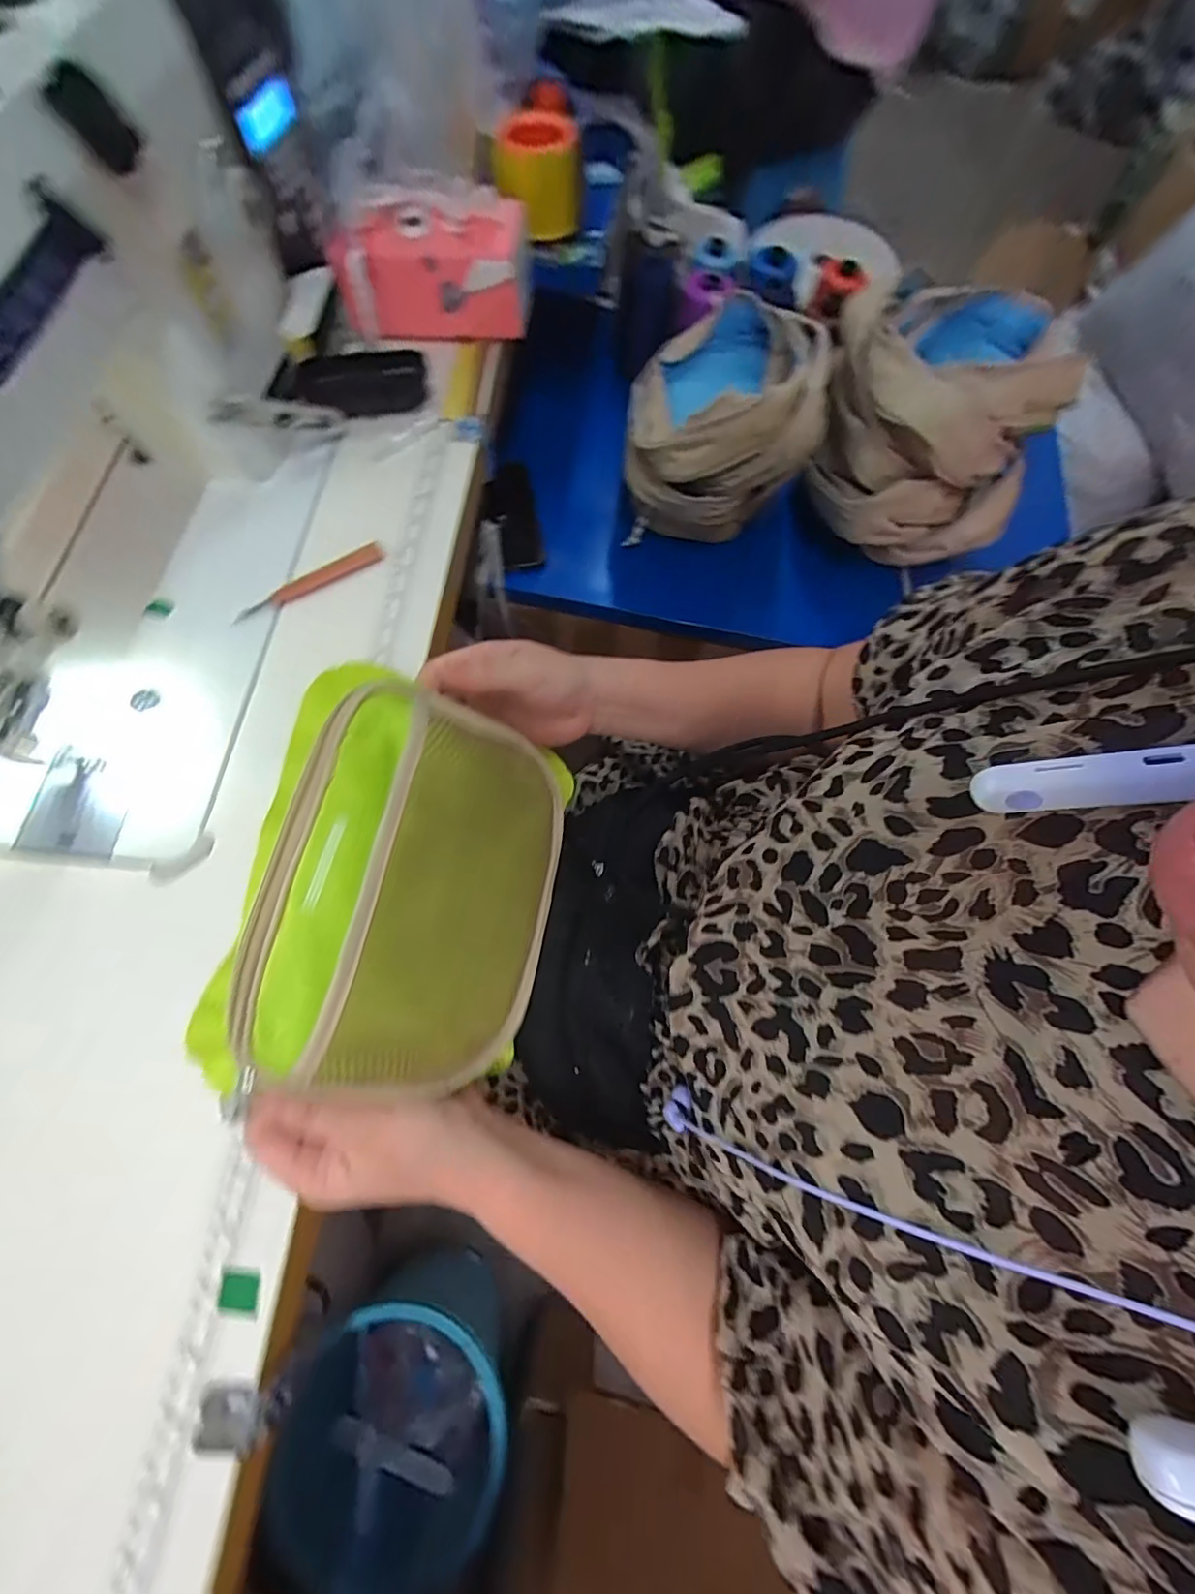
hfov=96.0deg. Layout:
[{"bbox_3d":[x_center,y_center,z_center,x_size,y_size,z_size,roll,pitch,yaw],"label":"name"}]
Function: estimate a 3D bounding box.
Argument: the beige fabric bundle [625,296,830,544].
[{"bbox_3d":[0.126,-0.391,0.571,0.183,0.163,0.207,2,69,-1],"label":"beige fabric bundle"}]

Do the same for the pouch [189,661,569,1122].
[{"bbox_3d":[-0.087,0.046,0.282,0.155,0.062,0.207,23,73,-30],"label":"pouch"}]

